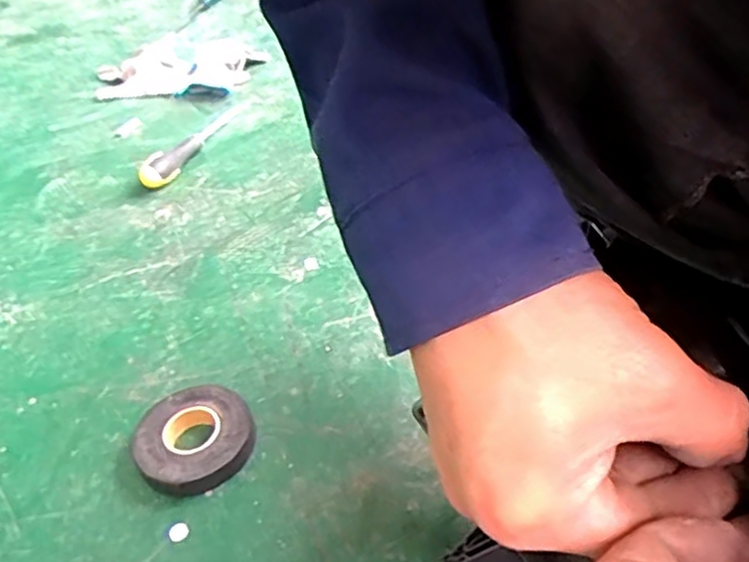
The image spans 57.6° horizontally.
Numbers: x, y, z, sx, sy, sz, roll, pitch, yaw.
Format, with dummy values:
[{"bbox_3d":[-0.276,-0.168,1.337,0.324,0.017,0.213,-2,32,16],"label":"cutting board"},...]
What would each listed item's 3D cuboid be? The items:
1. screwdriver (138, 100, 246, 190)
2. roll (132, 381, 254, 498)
[{"bbox_3d":[-0.216,-0.176,0.834,0.035,0.029,0.210,11,44,19],"label":"screwdriver"},{"bbox_3d":[-0.137,0.117,0.514,0.083,0.022,0.085,-3,41,2],"label":"roll"}]

